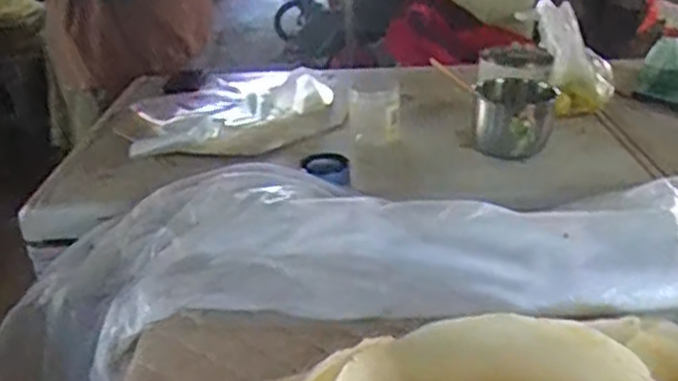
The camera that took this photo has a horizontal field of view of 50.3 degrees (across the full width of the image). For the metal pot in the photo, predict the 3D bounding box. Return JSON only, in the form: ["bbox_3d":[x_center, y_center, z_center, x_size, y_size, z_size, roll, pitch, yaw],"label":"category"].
[{"bbox_3d":[0.291,-0.122,1.219,0.117,0.108,0.117,-2,26,1],"label":"metal pot"}]

